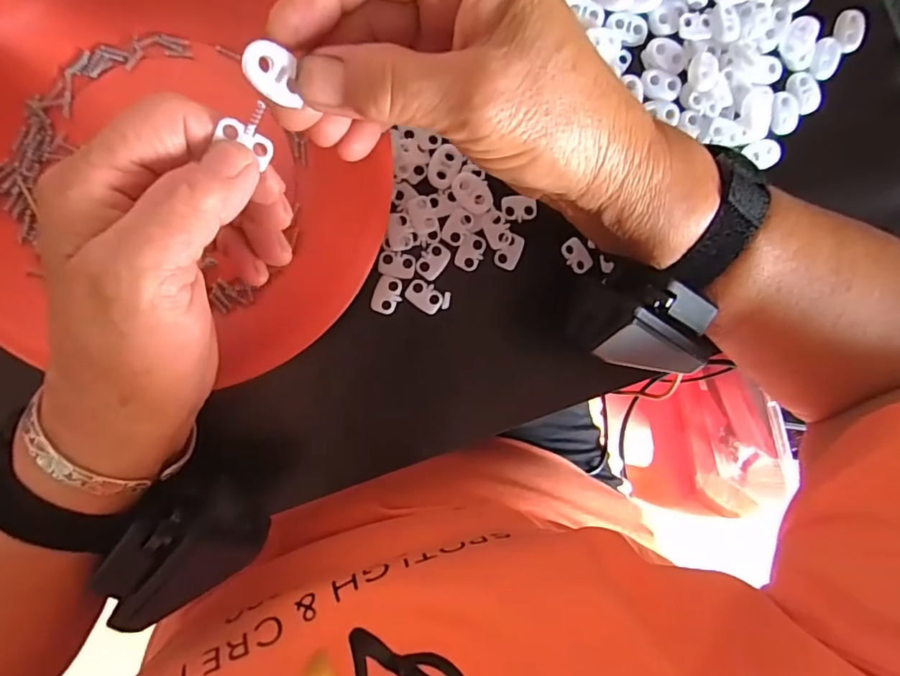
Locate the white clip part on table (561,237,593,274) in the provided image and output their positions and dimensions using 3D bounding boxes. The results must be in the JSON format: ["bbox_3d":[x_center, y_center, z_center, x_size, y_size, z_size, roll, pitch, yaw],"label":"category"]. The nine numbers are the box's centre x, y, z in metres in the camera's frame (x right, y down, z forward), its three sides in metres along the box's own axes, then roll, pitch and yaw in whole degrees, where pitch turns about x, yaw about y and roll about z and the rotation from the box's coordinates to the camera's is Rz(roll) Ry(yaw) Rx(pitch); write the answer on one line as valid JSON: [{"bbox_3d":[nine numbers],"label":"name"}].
[{"bbox_3d":[0.067,-0.043,0.285,0.012,0.004,0.019,-42,98,-5],"label":"white clip part on table"}]

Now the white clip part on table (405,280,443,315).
[{"bbox_3d":[-0.013,-0.021,0.274,0.019,0.004,0.013,31,87,-9],"label":"white clip part on table"}]

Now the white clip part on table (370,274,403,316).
[{"bbox_3d":[-0.032,-0.021,0.272,0.014,0.004,0.018,20,89,-10],"label":"white clip part on table"}]

